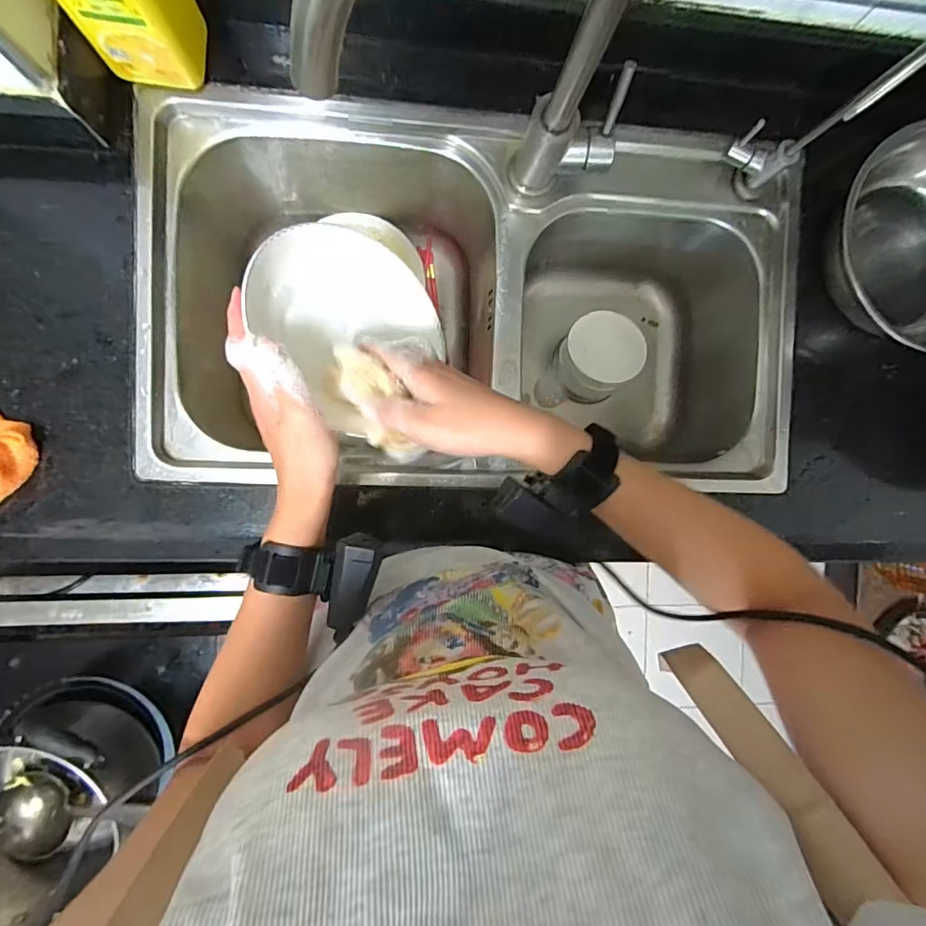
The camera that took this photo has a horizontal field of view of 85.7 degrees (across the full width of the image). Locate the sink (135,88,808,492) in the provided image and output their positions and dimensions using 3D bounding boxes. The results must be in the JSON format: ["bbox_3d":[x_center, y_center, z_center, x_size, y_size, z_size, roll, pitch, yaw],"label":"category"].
[{"bbox_3d":[0.023,-0.176,0.627,0.701,0.206,0.392,1,92,-6],"label":"sink"}]

